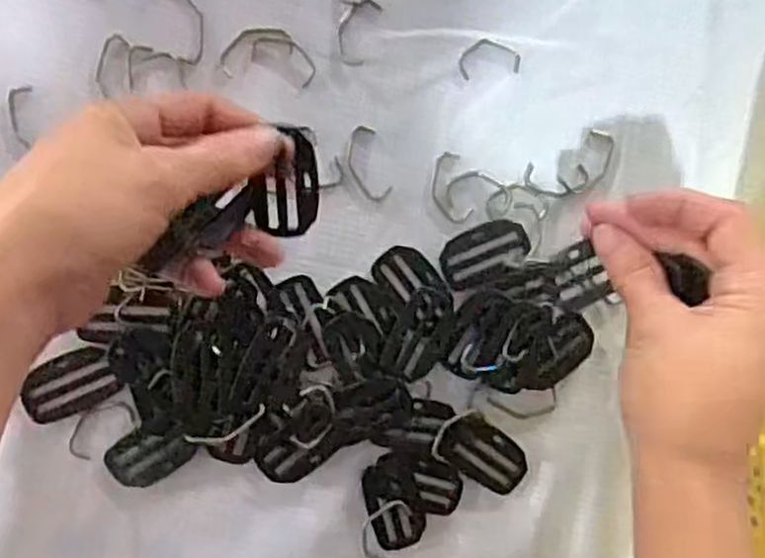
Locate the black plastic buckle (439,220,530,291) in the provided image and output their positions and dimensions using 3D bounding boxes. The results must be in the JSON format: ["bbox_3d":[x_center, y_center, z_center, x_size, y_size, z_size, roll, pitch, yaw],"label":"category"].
[{"bbox_3d":[0.052,-0.013,0.385,0.046,0.004,0.027,-22,95,-6],"label":"black plastic buckle"}]

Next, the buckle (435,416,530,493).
[{"bbox_3d":[0.052,0.088,0.393,0.048,0.004,0.030,37,88,-7],"label":"buckle"}]

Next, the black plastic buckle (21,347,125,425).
[{"bbox_3d":[-0.147,0.050,0.365,0.045,0.005,0.027,-24,96,-5],"label":"black plastic buckle"}]

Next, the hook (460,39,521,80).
[{"bbox_3d":[0.053,-0.109,0.380,0.031,0.004,0.018,-10,94,-7],"label":"hook"}]

